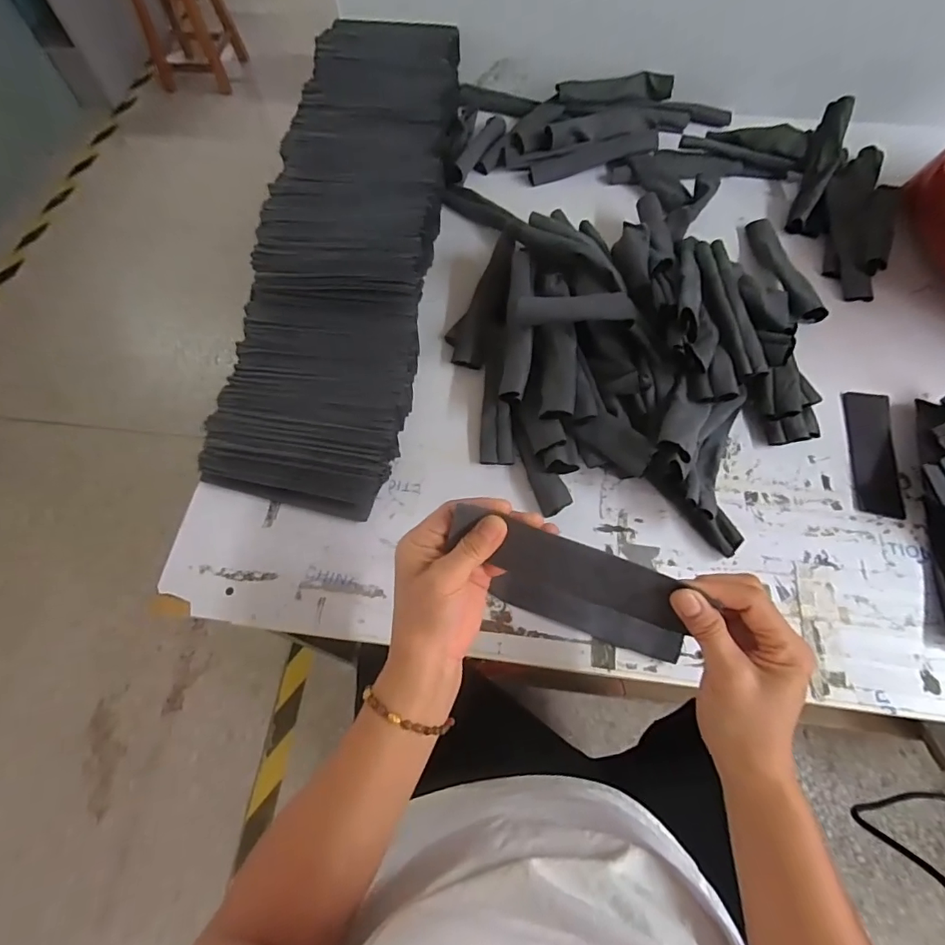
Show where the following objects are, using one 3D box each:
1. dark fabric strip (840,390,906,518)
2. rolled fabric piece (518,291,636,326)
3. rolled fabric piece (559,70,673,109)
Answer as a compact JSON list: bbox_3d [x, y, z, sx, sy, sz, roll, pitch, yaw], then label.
[{"bbox_3d":[0.439,-0.024,0.558,0.050,0.013,0.148,8,64,4],"label":"dark fabric strip"},{"bbox_3d":[0.108,-0.173,0.540,0.120,0.020,0.037,3,63,18],"label":"rolled fabric piece"},{"bbox_3d":[0.219,-0.583,0.775,0.174,0.028,0.032,-9,65,-3],"label":"rolled fabric piece"}]

